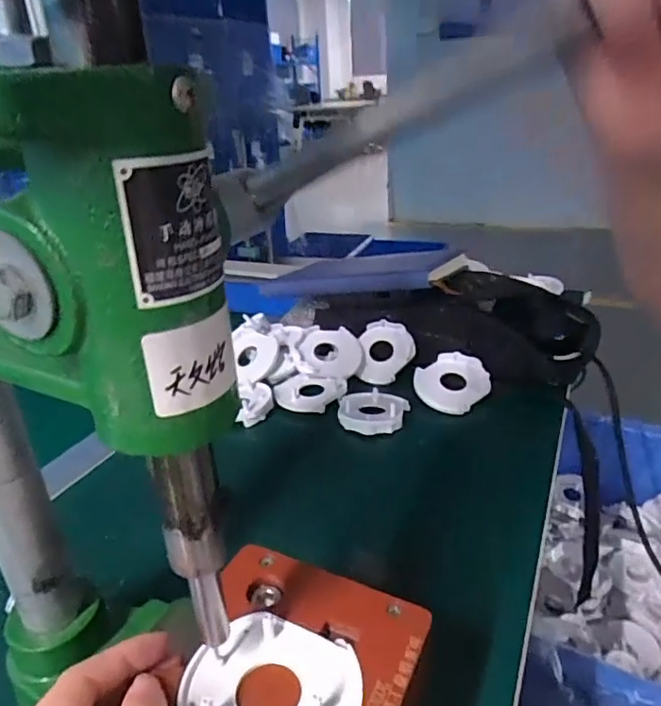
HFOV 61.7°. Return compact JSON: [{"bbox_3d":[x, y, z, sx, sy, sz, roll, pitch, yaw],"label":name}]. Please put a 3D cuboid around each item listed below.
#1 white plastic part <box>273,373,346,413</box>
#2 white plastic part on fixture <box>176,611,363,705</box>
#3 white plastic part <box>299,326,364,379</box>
[{"bbox_3d":[-0.021,0.038,0.535,0.069,0.014,0.052,2,26,9],"label":"white plastic part"},{"bbox_3d":[-0.024,0.133,0.217,0.070,0.004,0.060,9,28,22],"label":"white plastic part on fixture"},{"bbox_3d":[0.001,0.000,0.565,0.063,0.009,0.058,5,61,-9],"label":"white plastic part"}]

